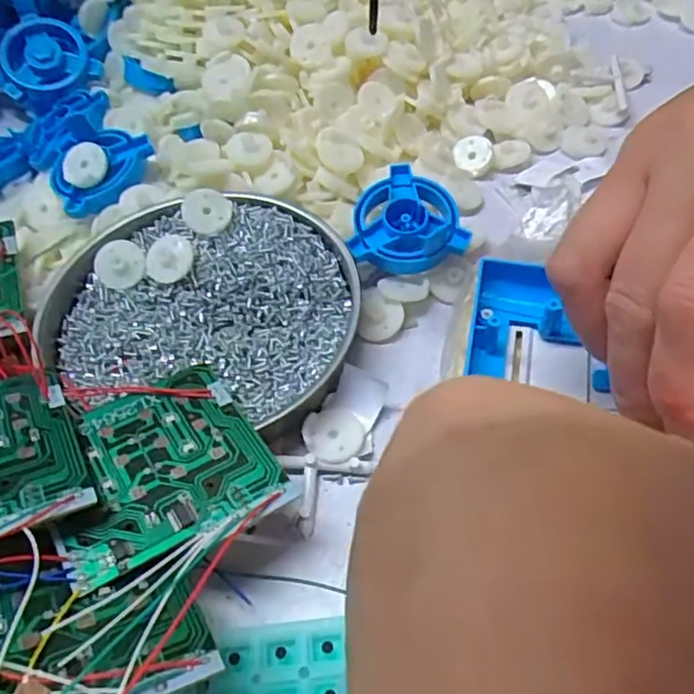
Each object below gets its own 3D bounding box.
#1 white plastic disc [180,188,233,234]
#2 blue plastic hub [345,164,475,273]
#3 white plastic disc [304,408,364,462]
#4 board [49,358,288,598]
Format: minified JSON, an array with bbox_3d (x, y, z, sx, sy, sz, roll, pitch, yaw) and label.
[{"bbox_3d":[-0.067,-0.065,0.302,0.023,0.005,0.023,1,80,-4],"label":"white plastic disc"},{"bbox_3d":[0.024,-0.056,0.295,0.048,0.020,0.054,-26,56,-12],"label":"blue plastic hub"},{"bbox_3d":[-0.005,0.034,0.247,0.023,0.004,0.022,-3,55,4],"label":"white plastic disc"},{"bbox_3d":[-0.066,0.039,0.218,0.069,0.004,0.068,-23,50,-22],"label":"board"}]

